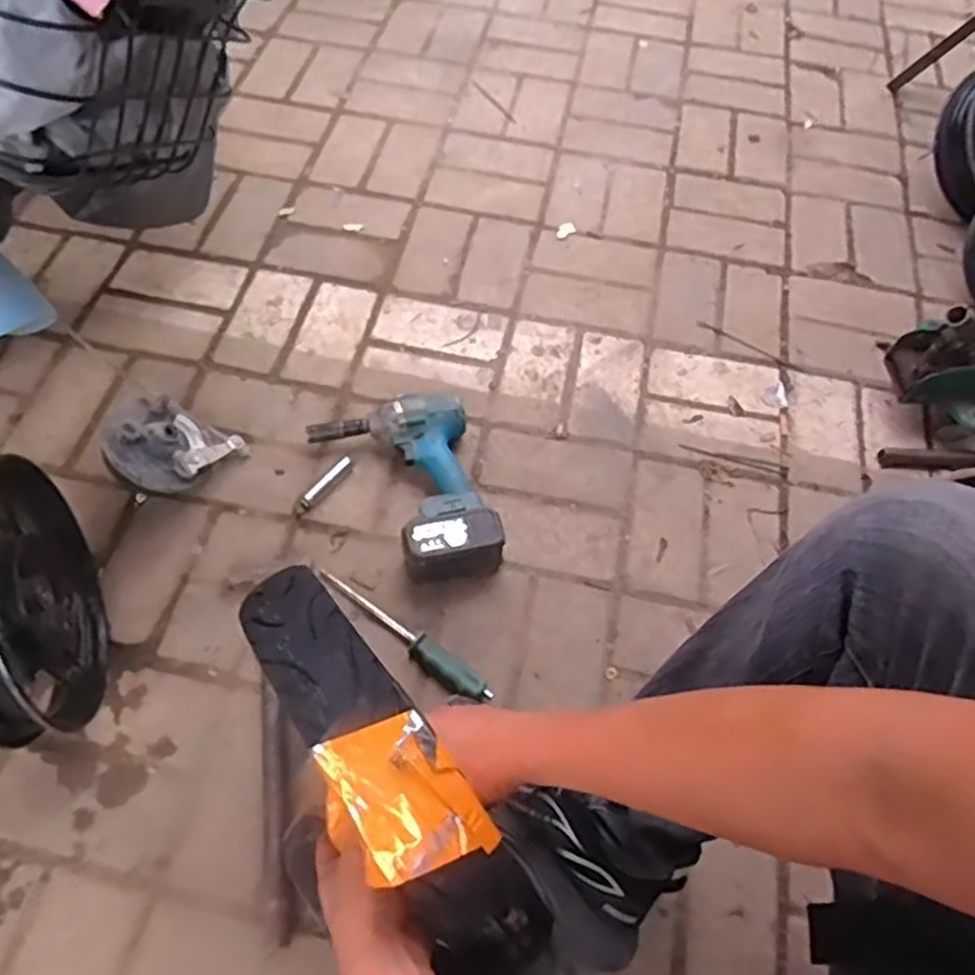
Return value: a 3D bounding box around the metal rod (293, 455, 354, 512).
[{"bbox_3d":[-0.203,-0.004,0.932,0.021,0.014,0.089,36,63,18],"label":"metal rod"}]

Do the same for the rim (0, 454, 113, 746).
[{"bbox_3d":[-0.443,0.106,0.713,0.066,0.240,0.273,-13,62,-11],"label":"rim"}]

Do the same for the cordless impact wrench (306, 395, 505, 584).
[{"bbox_3d":[-0.099,0.001,0.900,0.193,0.067,0.245,-12,59,-10],"label":"cordless impact wrench"}]

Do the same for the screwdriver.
[{"bbox_3d":[-0.095,0.159,0.837,0.238,0.033,0.033,35,63,18],"label":"screwdriver"}]

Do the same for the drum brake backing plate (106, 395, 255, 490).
[{"bbox_3d":[-0.383,-0.056,0.895,0.123,0.039,0.140,45,37,-5],"label":"drum brake backing plate"}]

